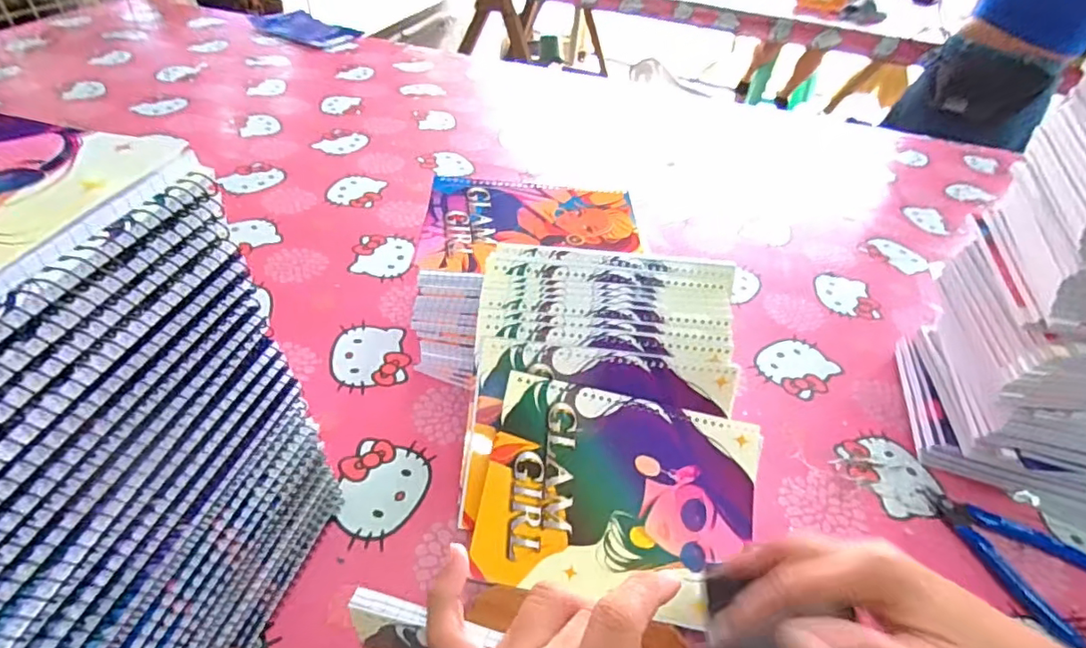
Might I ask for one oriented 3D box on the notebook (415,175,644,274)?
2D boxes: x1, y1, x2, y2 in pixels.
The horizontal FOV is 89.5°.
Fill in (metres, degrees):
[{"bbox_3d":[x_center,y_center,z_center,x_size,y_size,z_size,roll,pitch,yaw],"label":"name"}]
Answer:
[{"bbox_3d":[-0.009,-0.093,0.509,0.195,0.010,0.144,2,42,-5],"label":"notebook"}]

